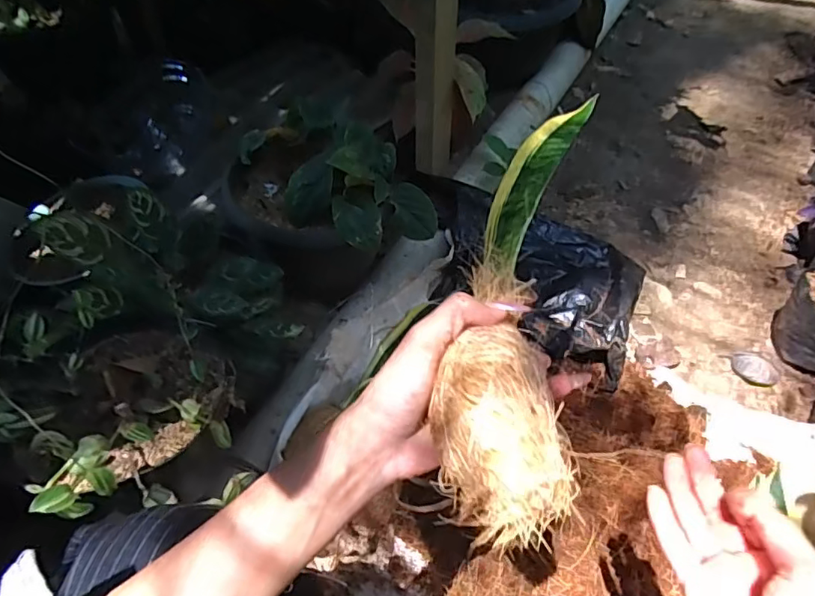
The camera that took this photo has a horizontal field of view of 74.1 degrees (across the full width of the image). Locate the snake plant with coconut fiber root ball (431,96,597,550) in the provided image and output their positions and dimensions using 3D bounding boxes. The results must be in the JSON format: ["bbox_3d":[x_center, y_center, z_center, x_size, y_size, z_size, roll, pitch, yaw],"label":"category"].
[{"bbox_3d":[0.081,-0.032,0.353,0.065,0.047,0.369,10,45,10],"label":"snake plant with coconut fiber root ball"}]

